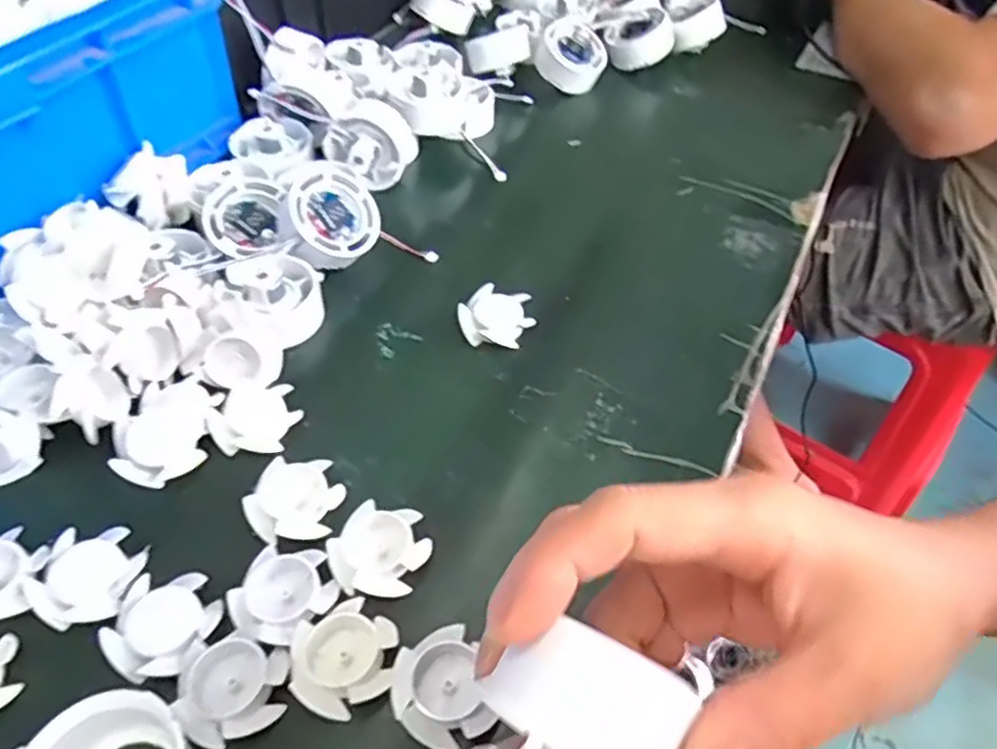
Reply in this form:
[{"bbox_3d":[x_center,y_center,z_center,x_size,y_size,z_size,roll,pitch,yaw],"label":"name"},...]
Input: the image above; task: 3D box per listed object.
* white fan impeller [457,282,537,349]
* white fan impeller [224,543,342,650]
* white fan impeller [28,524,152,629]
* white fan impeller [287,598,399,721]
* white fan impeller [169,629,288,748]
[{"bbox_3d":[-0.001,-0.033,0.390,0.041,0.012,0.038,2,49,-1],"label":"white fan impeller"},{"bbox_3d":[-0.088,0.088,0.282,0.037,0.010,0.039,2,49,-2],"label":"white fan impeller"},{"bbox_3d":[-0.169,0.083,0.286,0.036,0.009,0.041,12,49,7],"label":"white fan impeller"},{"bbox_3d":[-0.058,0.108,0.264,0.037,0.012,0.039,2,49,-2],"label":"white fan impeller"},{"bbox_3d":[-0.099,0.115,0.256,0.038,0.009,0.036,2,49,-2],"label":"white fan impeller"}]

